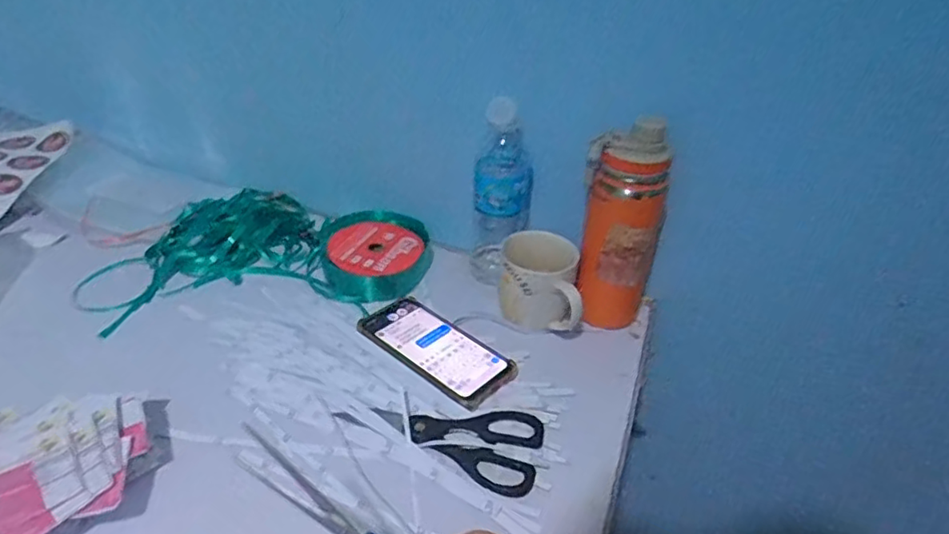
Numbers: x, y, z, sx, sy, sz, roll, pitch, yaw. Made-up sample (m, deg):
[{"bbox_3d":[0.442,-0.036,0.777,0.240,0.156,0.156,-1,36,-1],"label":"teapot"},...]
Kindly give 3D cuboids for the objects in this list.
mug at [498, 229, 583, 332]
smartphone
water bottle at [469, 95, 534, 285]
[{"bbox_3d":[0.075,0.015,0.667,0.095,0.091,0.078,13,38,11],"label":"mug"},{"bbox_3d":[-0.041,0.082,0.632,0.170,0.010,0.082,30,44,30],"label":"smartphone"},{"bbox_3d":[0.032,-0.081,0.689,0.069,0.212,0.052,6,37,3],"label":"water bottle"}]

